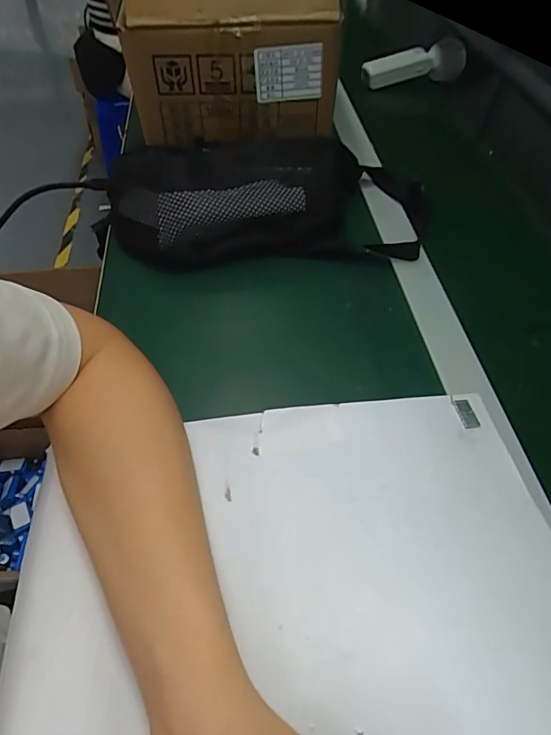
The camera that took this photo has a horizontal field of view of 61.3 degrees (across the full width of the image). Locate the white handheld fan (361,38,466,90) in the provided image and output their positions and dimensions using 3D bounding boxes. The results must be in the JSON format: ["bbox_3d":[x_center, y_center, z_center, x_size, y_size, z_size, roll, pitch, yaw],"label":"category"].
[{"bbox_3d":[0.213,-0.449,0.692,0.166,0.058,0.043,-11,53,-10],"label":"white handheld fan"}]

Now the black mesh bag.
[{"bbox_3d":[-0.002,-0.180,0.485,0.344,0.069,0.151,-2,52,-3],"label":"black mesh bag"}]

